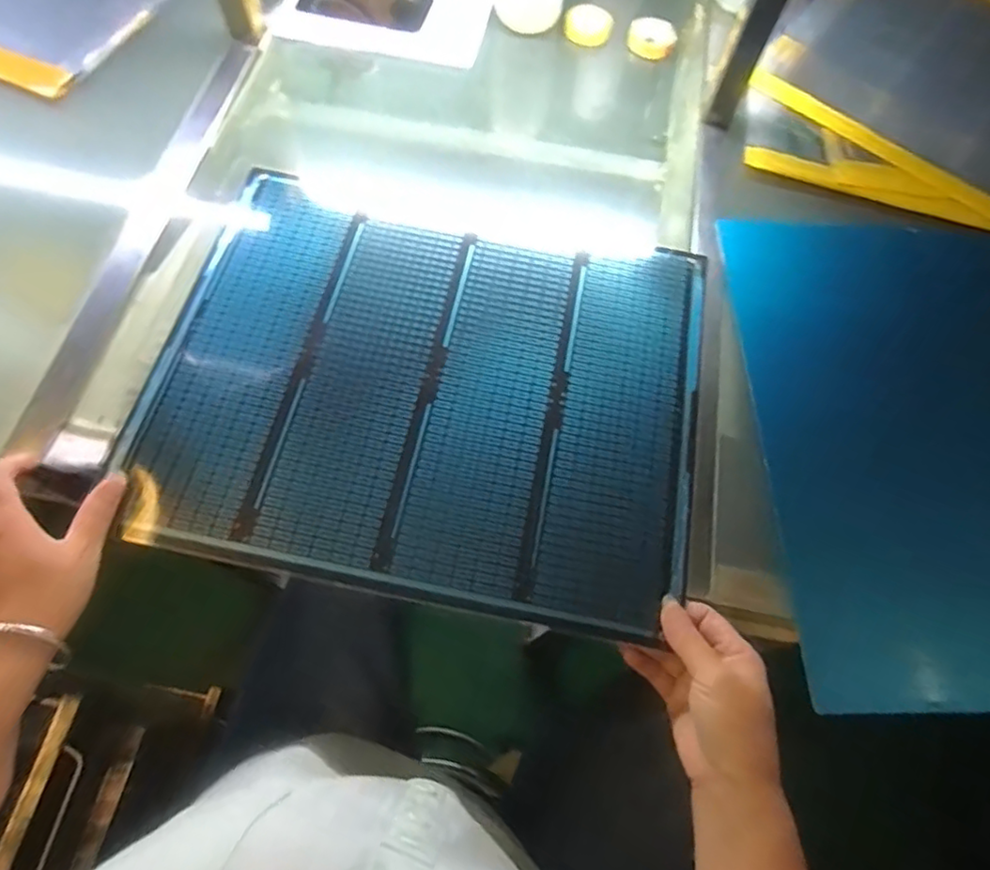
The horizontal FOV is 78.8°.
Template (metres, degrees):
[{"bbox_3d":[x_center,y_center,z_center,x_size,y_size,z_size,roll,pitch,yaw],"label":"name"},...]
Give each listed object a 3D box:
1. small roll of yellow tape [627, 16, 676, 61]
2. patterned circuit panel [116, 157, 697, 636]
[{"bbox_3d":[0.175,-0.442,0.671,0.051,0.025,0.040,18,66,5],"label":"small roll of yellow tape"},{"bbox_3d":[-0.050,-0.041,0.494,0.430,0.008,0.334,11,66,2],"label":"patterned circuit panel"}]

